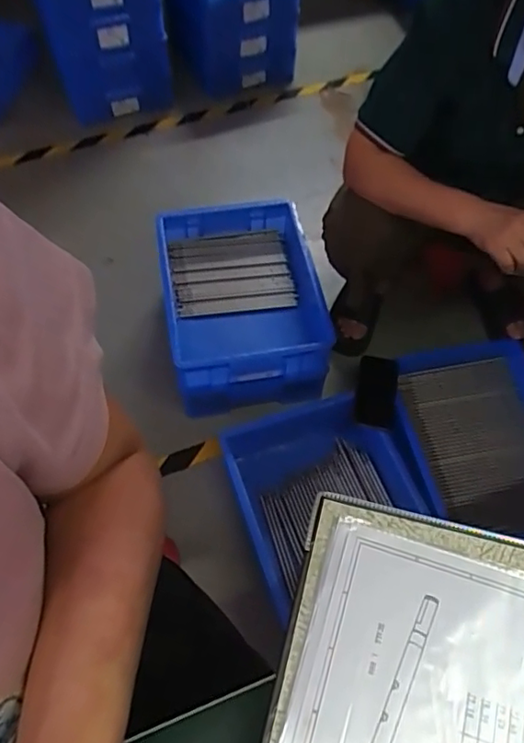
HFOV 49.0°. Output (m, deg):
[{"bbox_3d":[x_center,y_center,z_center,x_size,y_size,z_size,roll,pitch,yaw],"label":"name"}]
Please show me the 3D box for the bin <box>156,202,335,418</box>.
[{"bbox_3d":[-0.044,-0.135,1.242,0.312,0.233,0.386,-8,58,-5],"label":"bin"}]

